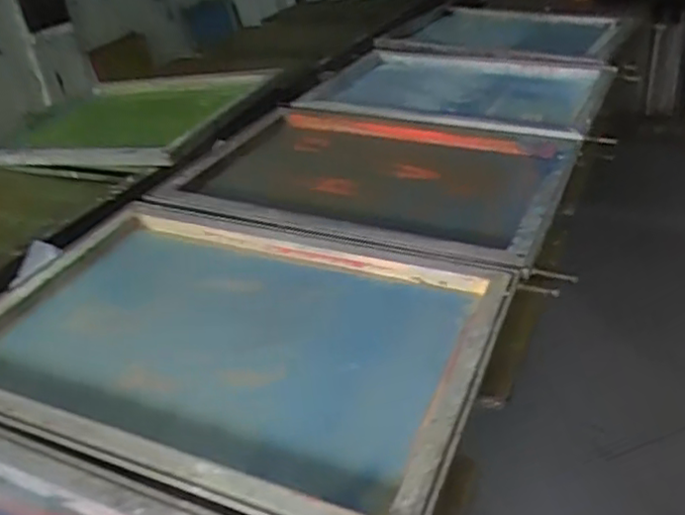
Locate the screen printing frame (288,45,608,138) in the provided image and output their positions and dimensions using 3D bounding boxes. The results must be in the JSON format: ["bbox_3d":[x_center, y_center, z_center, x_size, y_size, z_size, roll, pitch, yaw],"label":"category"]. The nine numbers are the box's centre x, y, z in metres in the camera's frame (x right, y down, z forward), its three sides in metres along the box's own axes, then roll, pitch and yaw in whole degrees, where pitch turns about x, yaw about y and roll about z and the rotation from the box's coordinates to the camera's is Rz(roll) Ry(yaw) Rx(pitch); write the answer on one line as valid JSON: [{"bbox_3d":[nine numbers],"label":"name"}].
[{"bbox_3d":[0.284,-0.409,1.585,0.636,0.063,0.512,10,35,28],"label":"screen printing frame"}]

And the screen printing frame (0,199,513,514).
[{"bbox_3d":[-0.166,0.089,0.879,0.702,0.069,0.469,8,34,25],"label":"screen printing frame"}]

